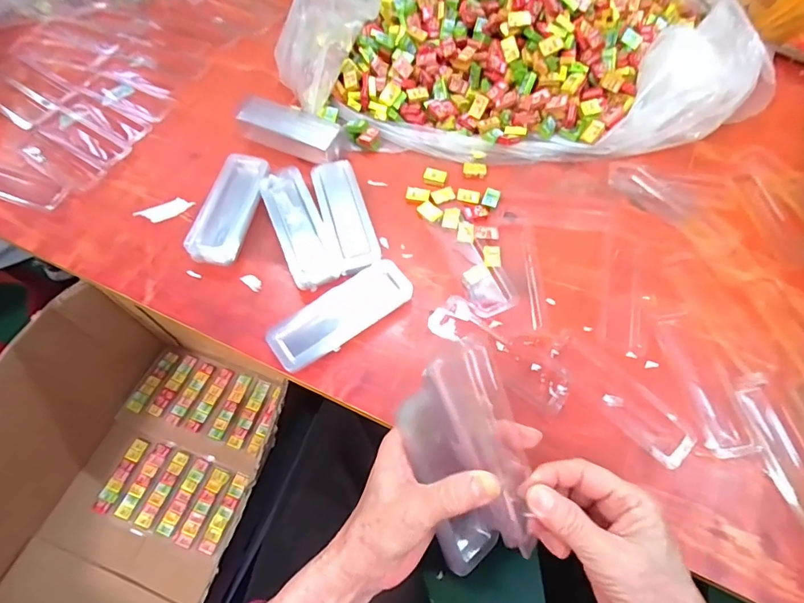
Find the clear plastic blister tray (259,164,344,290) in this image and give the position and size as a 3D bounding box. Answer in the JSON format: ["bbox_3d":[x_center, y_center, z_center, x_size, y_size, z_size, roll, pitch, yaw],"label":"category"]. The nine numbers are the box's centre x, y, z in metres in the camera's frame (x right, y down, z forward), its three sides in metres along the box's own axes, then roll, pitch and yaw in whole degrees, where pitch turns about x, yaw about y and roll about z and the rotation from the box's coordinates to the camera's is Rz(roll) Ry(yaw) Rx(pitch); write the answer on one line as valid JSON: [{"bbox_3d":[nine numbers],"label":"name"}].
[{"bbox_3d":[-0.110,-0.081,0.481,0.050,0.026,0.144,-22,63,-12],"label":"clear plastic blister tray"}]

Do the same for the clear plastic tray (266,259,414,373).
[{"bbox_3d":[-0.057,0.012,0.434,0.140,0.022,0.052,-36,67,-18],"label":"clear plastic tray"}]

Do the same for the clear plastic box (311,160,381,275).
[{"bbox_3d":[-0.062,-0.097,0.494,0.043,0.022,0.144,-16,62,-9],"label":"clear plastic box"}]

